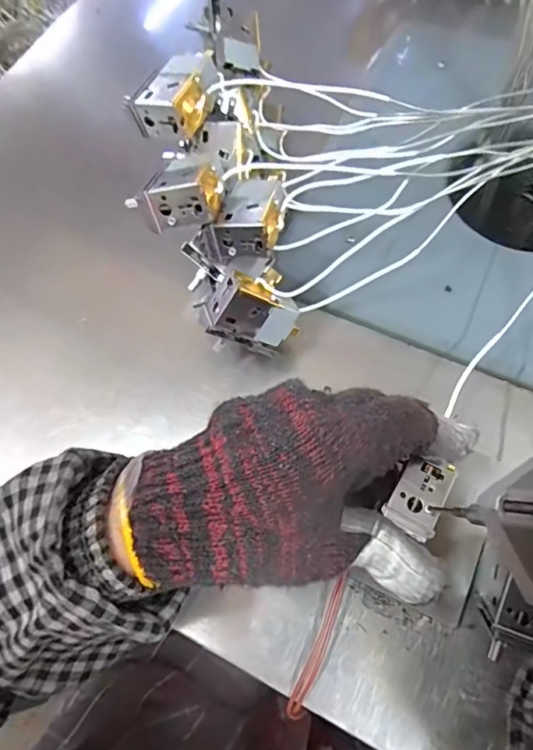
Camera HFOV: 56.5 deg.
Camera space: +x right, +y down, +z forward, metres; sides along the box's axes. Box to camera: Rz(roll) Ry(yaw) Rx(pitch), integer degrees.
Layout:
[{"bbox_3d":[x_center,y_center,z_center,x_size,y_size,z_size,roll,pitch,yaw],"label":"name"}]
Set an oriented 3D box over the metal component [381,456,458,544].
[{"bbox_3d":[0.070,0.055,0.224,0.023,0.007,0.033,26,70,13],"label":"metal component"}]

